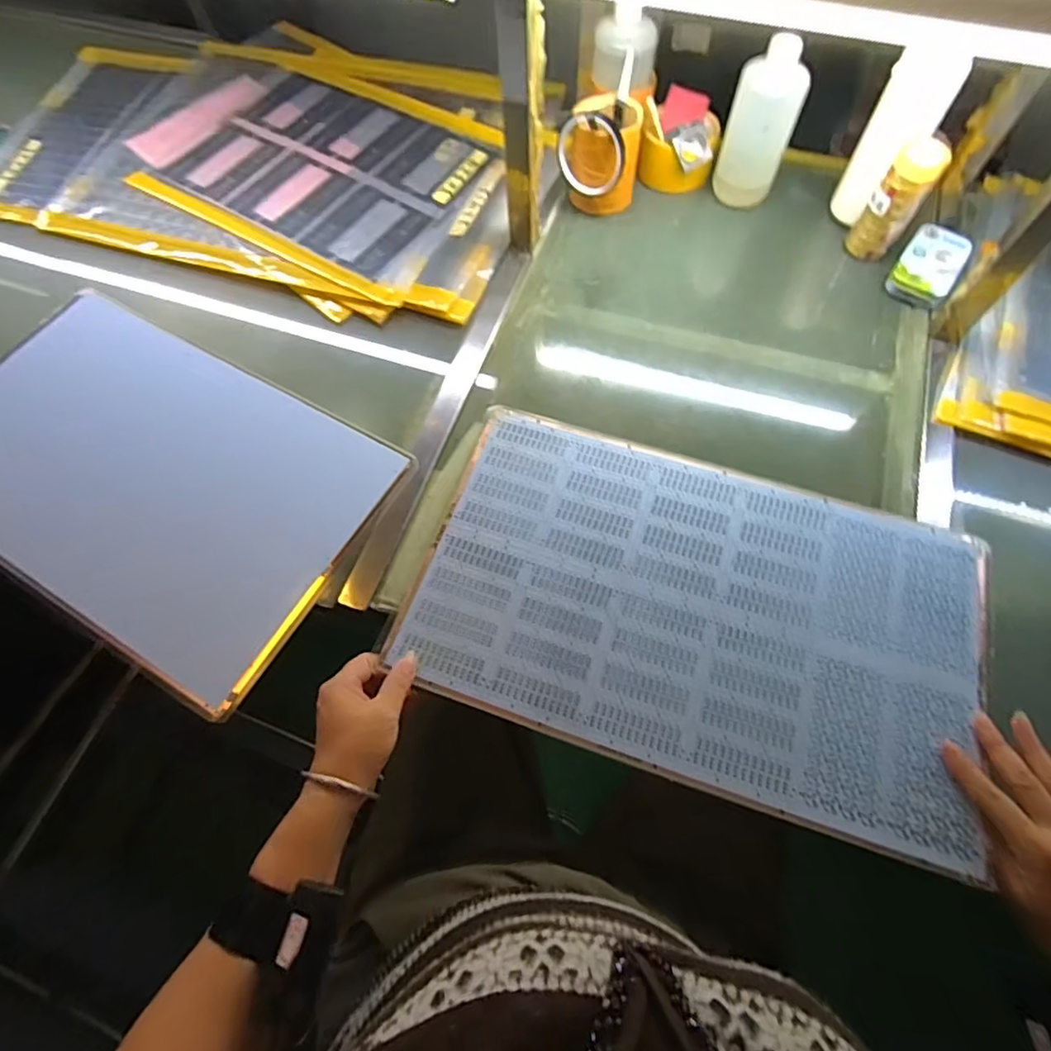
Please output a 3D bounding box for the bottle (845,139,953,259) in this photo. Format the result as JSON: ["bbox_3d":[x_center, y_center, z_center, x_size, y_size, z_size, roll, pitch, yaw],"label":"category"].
[{"bbox_3d":[0.416,-0.364,0.642,0.051,0.116,0.047,31,70,13],"label":"bottle"}]

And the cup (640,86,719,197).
[{"bbox_3d":[0.197,-0.489,0.721,0.092,0.076,0.094,0,66,0],"label":"cup"}]

